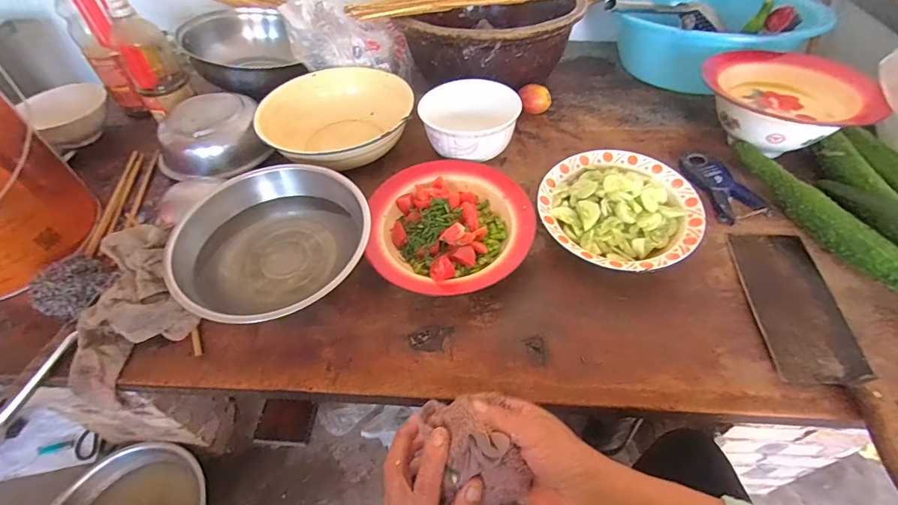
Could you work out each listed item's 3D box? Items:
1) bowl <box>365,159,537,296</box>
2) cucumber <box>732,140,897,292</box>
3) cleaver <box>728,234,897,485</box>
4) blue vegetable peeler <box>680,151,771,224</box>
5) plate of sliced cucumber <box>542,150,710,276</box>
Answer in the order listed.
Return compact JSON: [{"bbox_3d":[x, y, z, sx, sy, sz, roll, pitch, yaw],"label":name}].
[{"bbox_3d":[0.003,-0.042,0.606,0.220,0.053,0.234,-1,50,2],"label":"bowl"},{"bbox_3d":[0.494,-0.052,0.579,0.035,0.049,0.313,-16,51,-10],"label":"cucumber"},{"bbox_3d":[0.415,0.099,0.478,0.100,0.025,0.328,4,50,6],"label":"cleaver"},{"bbox_3d":[0.412,-0.107,0.647,0.080,0.011,0.144,-14,51,-9],"label":"blue vegetable peeler"},{"bbox_3d":[0.240,-0.062,0.602,0.215,0.064,0.211,-1,50,2],"label":"plate of sliced cucumber"}]

